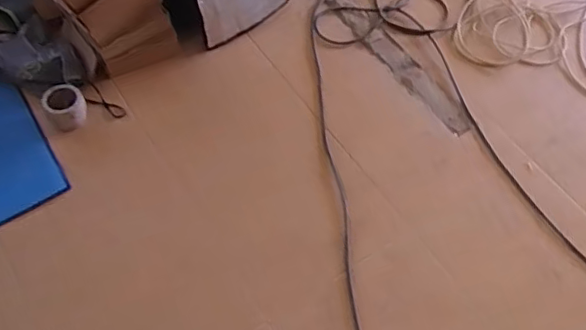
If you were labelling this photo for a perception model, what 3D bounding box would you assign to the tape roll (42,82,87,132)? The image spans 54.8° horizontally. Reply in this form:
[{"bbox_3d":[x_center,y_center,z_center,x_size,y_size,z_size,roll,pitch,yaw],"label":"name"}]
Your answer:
[{"bbox_3d":[-0.663,-0.168,1.654,0.110,0.100,0.118,2,57,-3],"label":"tape roll"}]

